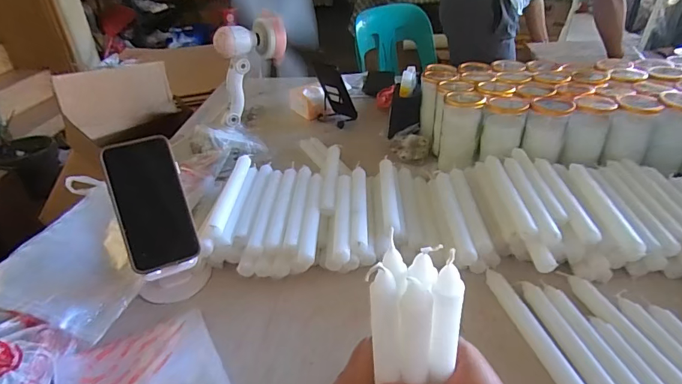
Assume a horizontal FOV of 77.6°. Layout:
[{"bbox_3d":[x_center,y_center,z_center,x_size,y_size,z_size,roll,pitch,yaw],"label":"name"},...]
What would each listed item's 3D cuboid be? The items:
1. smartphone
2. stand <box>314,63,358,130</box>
[{"bbox_3d":[-0.229,0.012,0.512,0.078,0.158,0.014,-16,-7,-22],"label":"smartphone"},{"bbox_3d":[-0.028,-0.209,0.942,0.082,0.149,0.058,15,61,25],"label":"stand"}]

